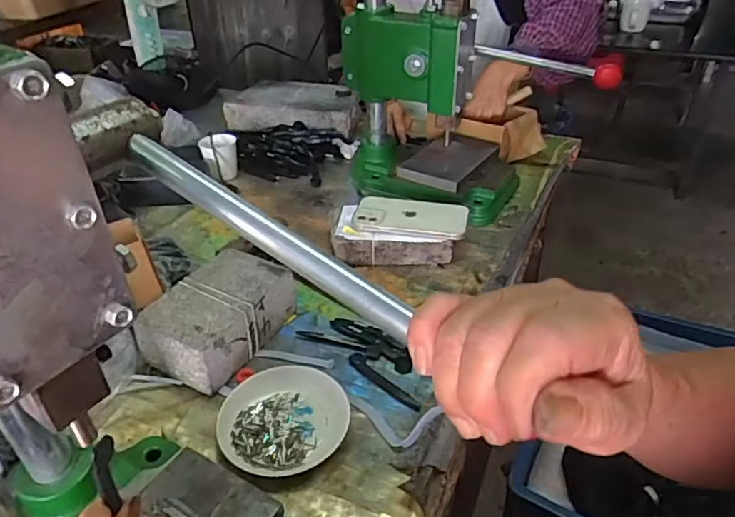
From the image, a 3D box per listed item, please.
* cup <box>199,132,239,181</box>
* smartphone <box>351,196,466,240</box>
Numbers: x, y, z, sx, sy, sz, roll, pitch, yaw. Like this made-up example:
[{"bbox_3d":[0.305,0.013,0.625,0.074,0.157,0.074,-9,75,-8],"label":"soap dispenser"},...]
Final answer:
[{"bbox_3d":[-0.243,-0.169,0.927,0.059,0.056,0.066,-10,36,-12],"label":"cup"},{"bbox_3d":[0.056,-0.056,0.734,0.143,0.008,0.074,5,40,8],"label":"smartphone"}]

